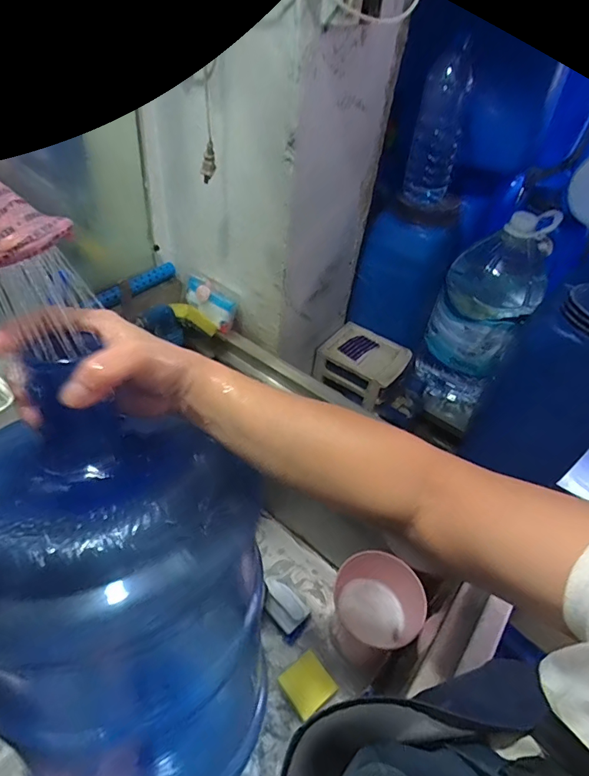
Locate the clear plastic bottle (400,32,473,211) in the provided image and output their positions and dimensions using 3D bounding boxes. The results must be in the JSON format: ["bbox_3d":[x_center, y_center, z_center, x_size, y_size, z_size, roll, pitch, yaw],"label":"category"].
[{"bbox_3d":[0.244,-0.431,0.758,0.063,0.216,0.066,-9,47,-15],"label":"clear plastic bottle"}]

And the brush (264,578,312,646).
[{"bbox_3d":[-0.018,0.409,0.834,0.059,0.055,0.103,-29,55,-31],"label":"brush"}]

